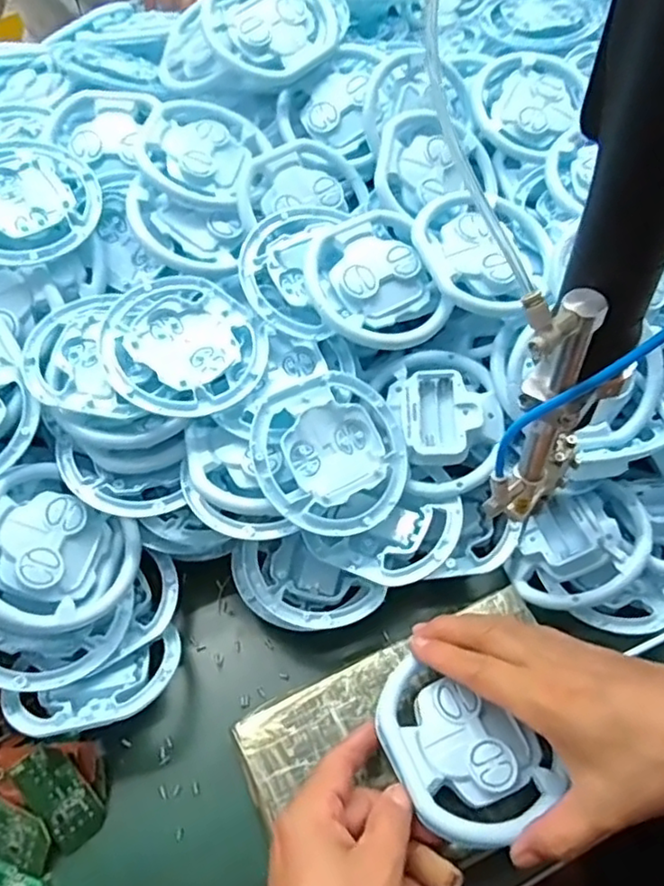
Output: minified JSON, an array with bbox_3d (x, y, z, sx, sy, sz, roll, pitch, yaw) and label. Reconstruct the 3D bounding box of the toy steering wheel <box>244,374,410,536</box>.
[{"bbox_3d":[-0.001,0.010,0.407,0.100,0.023,0.100,7,73,-22],"label":"toy steering wheel"}]

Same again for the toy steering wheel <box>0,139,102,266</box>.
[{"bbox_3d":[-0.217,-0.171,0.446,0.098,0.019,0.106,-33,78,-19],"label":"toy steering wheel"}]

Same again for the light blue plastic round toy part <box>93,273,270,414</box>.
[{"bbox_3d":[-0.097,-0.066,0.417,0.099,0.026,0.099,-1,60,2],"label":"light blue plastic round toy part"}]

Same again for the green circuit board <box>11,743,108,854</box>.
[{"bbox_3d":[-0.157,0.205,0.368,0.028,0.006,0.059,-34,93,-16],"label":"green circuit board"}]

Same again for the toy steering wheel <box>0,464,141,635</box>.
[{"bbox_3d":[-0.175,0.069,0.390,0.101,0.016,0.091,39,49,-16],"label":"toy steering wheel"}]

